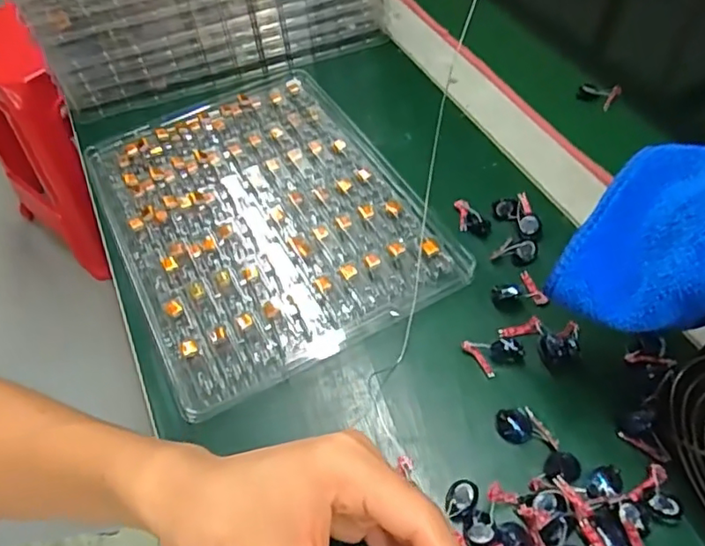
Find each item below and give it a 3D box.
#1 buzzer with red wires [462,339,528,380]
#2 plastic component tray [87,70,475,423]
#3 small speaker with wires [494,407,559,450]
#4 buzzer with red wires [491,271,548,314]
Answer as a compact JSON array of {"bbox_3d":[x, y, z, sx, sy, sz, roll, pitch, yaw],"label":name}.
[{"bbox_3d":[0.082,0.043,0.333,0.025,0.013,0.025,-25,55,-15],"label":"buzzer with red wires"},{"bbox_3d":[-0.066,-0.048,0.411,0.197,0.014,0.258,-25,55,-14],"label":"plastic component tray"},{"bbox_3d":[0.093,0.082,0.306,0.031,0.009,0.018,5,53,8],"label":"small speaker with wires"},{"bbox_3d":[0.103,0.011,0.355,0.030,0.012,0.024,-21,54,-11],"label":"buzzer with red wires"}]

